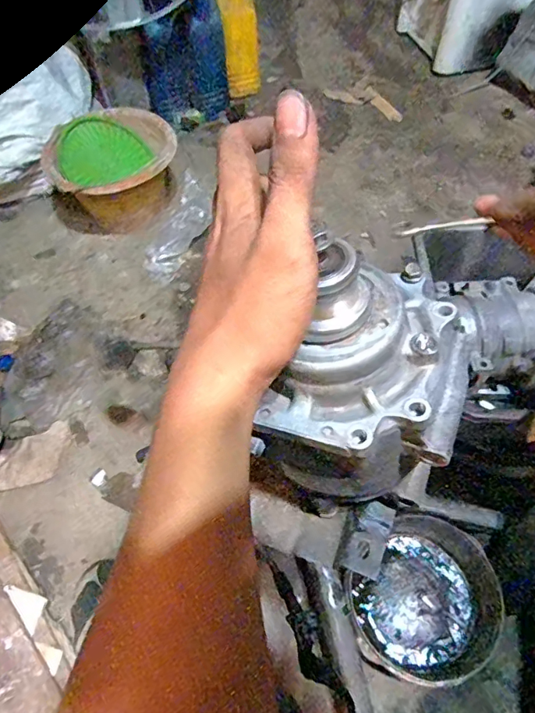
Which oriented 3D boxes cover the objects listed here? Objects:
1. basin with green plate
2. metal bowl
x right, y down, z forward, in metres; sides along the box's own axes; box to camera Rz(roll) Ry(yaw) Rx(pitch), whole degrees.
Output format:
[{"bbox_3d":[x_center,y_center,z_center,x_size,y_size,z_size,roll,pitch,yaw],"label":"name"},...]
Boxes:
[{"bbox_3d":[-0.312,-0.381,1.021,0.241,0.190,0.230,0,59,-1],"label":"basin with green plate"},{"bbox_3d":[0.204,0.326,0.644,0.196,0.075,0.192,0,59,-1],"label":"metal bowl"}]

